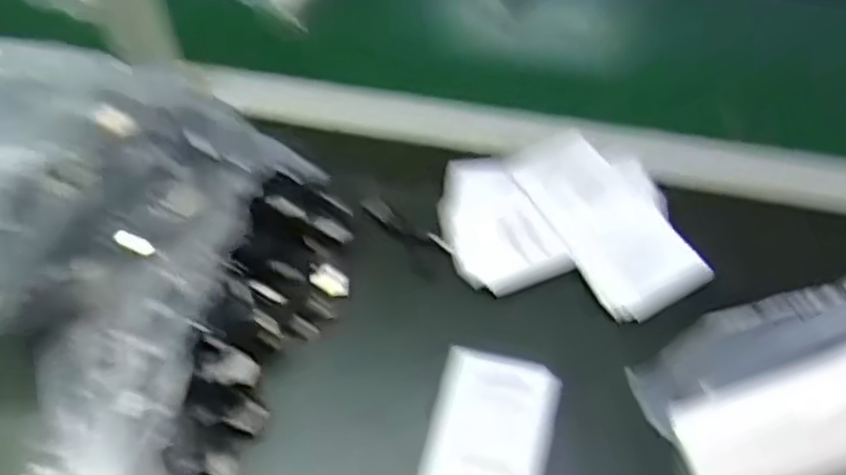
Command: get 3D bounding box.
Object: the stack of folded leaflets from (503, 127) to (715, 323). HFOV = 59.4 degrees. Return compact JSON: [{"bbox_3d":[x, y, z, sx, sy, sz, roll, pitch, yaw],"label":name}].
[{"bbox_3d":[0.113,-0.013,0.470,0.060,0.025,0.140,-22,54,-14],"label":"stack of folded leaflets"}]

